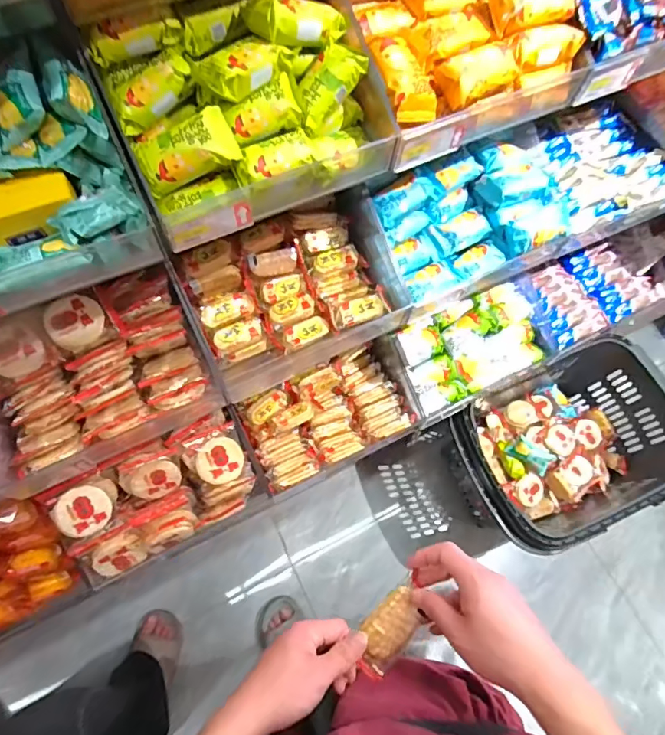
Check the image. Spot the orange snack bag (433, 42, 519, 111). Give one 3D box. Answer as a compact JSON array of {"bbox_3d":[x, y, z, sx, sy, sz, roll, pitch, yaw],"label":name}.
[{"bbox_3d":[0.183,-0.370,0.597,0.096,0.052,0.057,-26,70,-13],"label":"orange snack bag"}]

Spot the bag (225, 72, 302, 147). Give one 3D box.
[{"bbox_3d":[-0.081,-0.296,0.566,0.085,0.029,0.053,-27,101,-8],"label":"bag"}]

